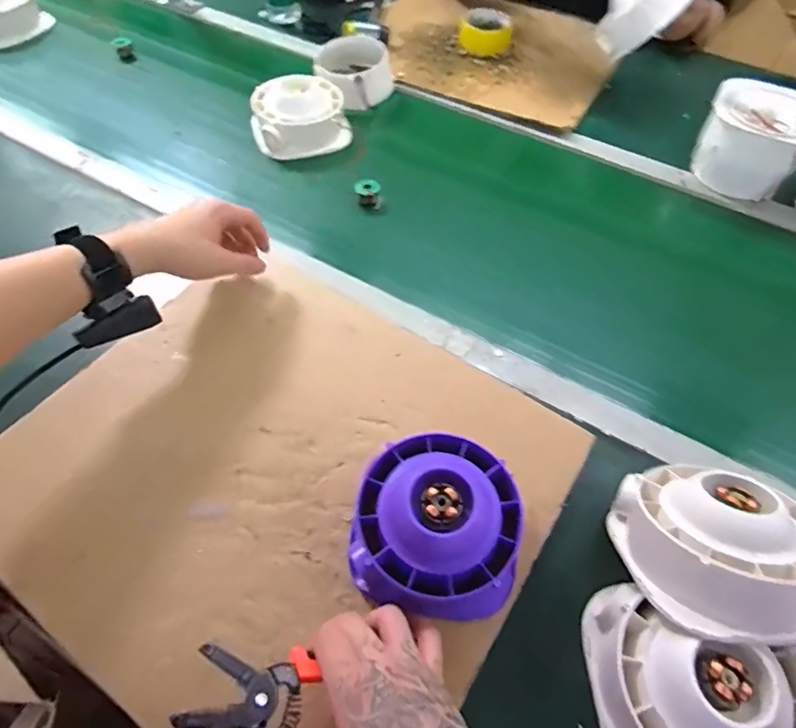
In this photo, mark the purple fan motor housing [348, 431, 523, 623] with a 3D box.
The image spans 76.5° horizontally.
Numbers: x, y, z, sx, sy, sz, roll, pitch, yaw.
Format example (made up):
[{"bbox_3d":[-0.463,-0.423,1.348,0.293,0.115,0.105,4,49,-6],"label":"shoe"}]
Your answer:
[{"bbox_3d":[0.031,0.123,0.401,0.126,0.067,0.130,3,55,0],"label":"purple fan motor housing"}]

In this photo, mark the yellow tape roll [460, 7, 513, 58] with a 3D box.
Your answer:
[{"bbox_3d":[0.163,-0.615,0.936,0.098,0.040,0.097,9,57,4],"label":"yellow tape roll"}]

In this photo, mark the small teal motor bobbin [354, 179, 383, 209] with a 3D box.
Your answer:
[{"bbox_3d":[-0.040,-0.235,0.695,0.036,0.035,0.030,-1,57,-2],"label":"small teal motor bobbin"}]

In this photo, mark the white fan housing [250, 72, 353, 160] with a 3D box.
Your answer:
[{"bbox_3d":[-0.151,-0.375,0.763,0.137,0.069,0.104,-18,60,-13],"label":"white fan housing"}]

